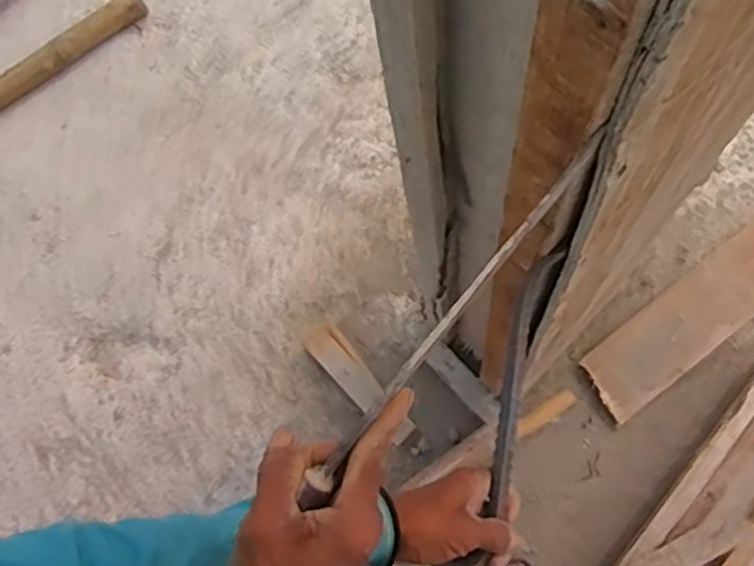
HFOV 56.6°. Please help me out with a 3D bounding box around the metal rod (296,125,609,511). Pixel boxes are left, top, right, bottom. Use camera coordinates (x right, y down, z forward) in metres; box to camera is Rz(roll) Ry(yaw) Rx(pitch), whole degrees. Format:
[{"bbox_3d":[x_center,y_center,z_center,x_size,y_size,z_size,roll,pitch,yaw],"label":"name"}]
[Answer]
[{"bbox_3d":[0.050,0.011,0.395,0.007,0.014,0.257,39,83,10],"label":"metal rod"}]

